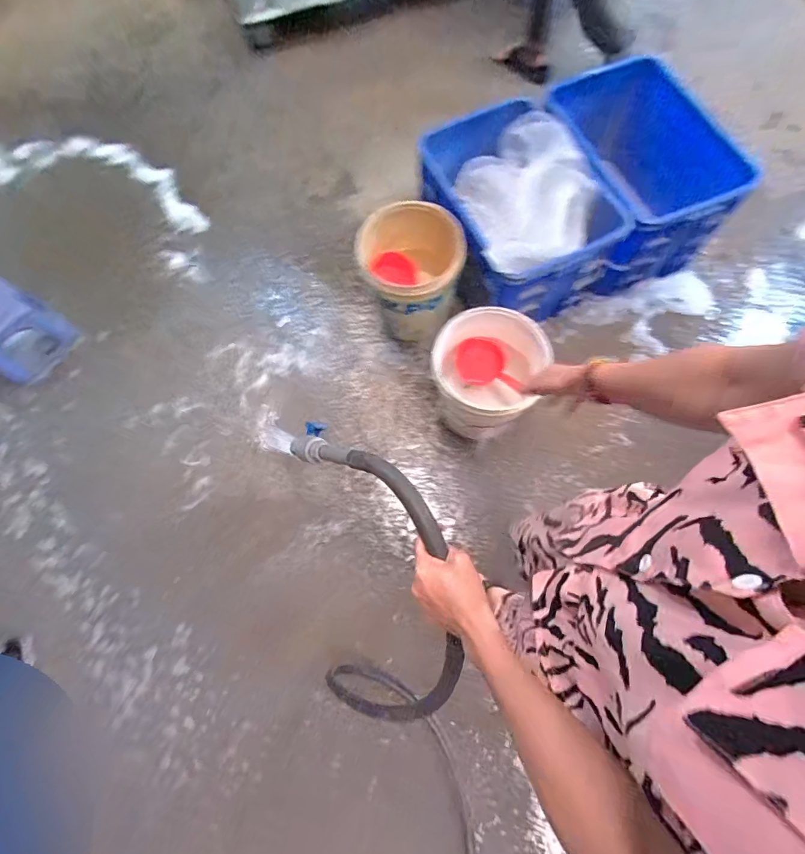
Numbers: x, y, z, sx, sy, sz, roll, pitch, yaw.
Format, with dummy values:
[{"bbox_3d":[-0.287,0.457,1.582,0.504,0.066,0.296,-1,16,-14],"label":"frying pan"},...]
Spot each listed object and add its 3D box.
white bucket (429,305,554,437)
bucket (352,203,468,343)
[{"bbox_3d":[0.226,-0.138,1.271,0.303,0.325,0.304,41,78,12],"label":"white bucket"},{"bbox_3d":[0.009,-0.474,1.379,0.323,0.352,0.306,0,73,2],"label":"bucket"}]

